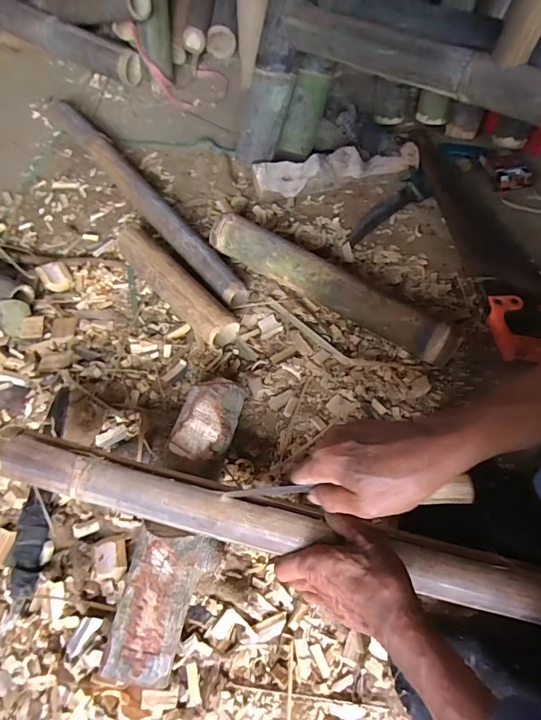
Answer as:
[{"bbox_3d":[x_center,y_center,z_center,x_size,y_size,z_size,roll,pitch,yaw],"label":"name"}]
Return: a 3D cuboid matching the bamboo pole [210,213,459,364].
[{"bbox_3d":[0.086,-0.113,0.640,0.404,0.070,0.054,30,67,16],"label":"bamboo pole"}]

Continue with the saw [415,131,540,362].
[{"bbox_3d":[0.364,-0.226,0.717,0.124,0.035,0.487,-8,62,-3],"label":"saw"}]

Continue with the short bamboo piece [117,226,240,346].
[{"bbox_3d":[-0.150,-0.117,0.653,0.060,0.061,0.249,-40,68,-18],"label":"short bamboo piece"}]

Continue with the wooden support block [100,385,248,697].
[{"bbox_3d":[-0.097,0.175,0.486,0.089,0.061,0.323,9,61,7],"label":"wooden support block"}]

